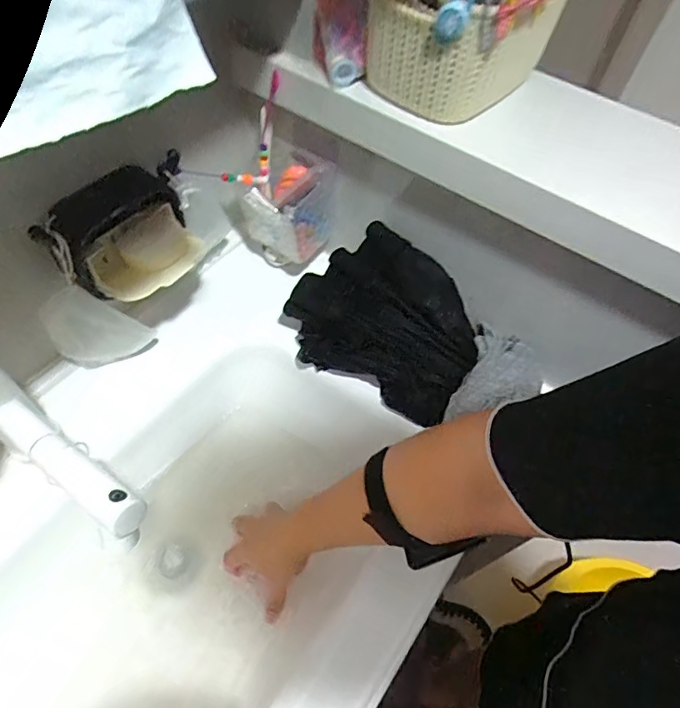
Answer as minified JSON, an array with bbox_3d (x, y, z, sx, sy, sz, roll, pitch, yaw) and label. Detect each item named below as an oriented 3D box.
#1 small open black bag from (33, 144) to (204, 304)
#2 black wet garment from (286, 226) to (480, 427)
[{"bbox_3d":[-0.203,-0.120,0.476,0.155,0.074,0.098,-35,66,-24],"label":"small open black bag"},{"bbox_3d":[0.056,-0.035,0.556,0.205,0.112,0.140,36,61,18],"label":"black wet garment"}]

